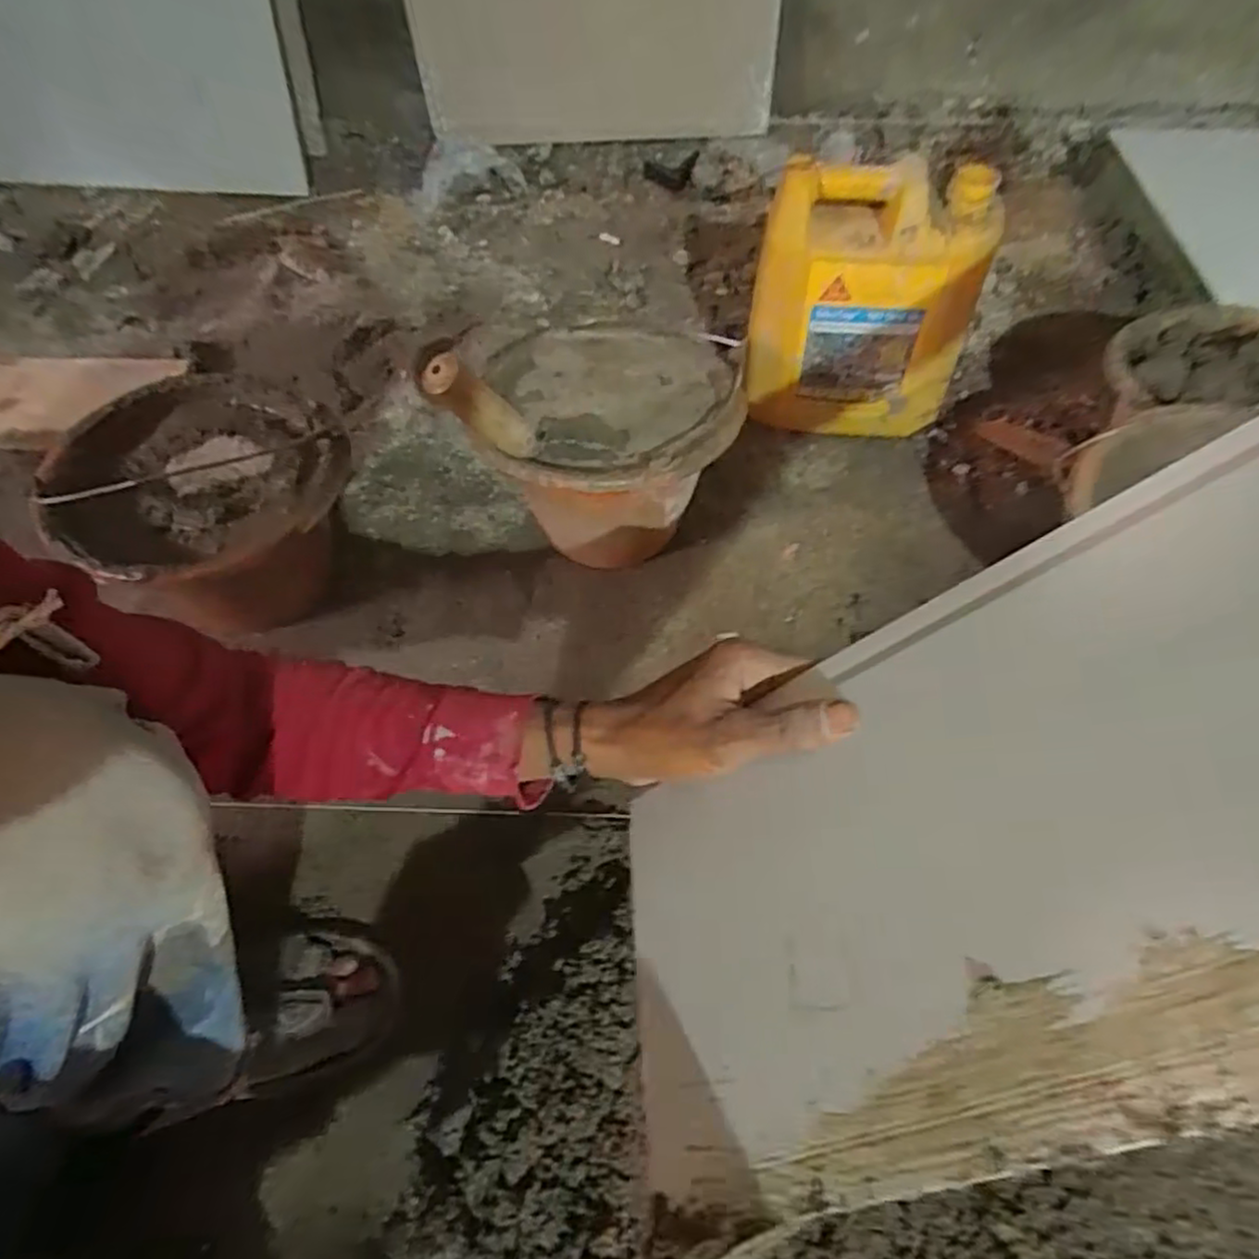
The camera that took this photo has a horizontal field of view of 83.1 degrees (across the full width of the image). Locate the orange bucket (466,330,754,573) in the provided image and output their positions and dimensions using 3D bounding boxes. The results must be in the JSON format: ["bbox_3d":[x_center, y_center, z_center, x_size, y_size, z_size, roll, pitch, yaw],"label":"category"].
[{"bbox_3d":[-0.011,-0.180,0.742,0.224,0.169,0.233,0,59,1],"label":"orange bucket"}]

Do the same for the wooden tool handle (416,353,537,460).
[{"bbox_3d":[-0.125,-0.180,0.580,0.042,0.121,0.033,-31,58,16],"label":"wooden tool handle"}]

